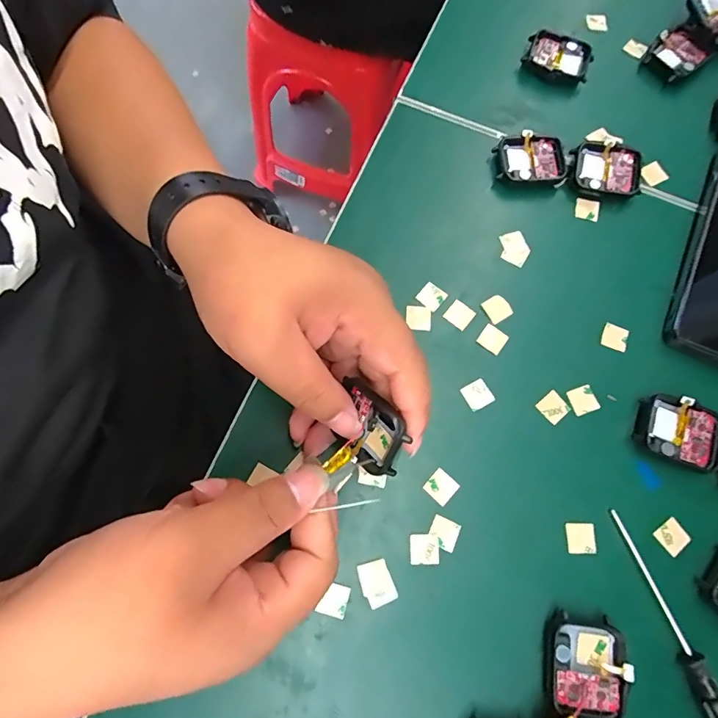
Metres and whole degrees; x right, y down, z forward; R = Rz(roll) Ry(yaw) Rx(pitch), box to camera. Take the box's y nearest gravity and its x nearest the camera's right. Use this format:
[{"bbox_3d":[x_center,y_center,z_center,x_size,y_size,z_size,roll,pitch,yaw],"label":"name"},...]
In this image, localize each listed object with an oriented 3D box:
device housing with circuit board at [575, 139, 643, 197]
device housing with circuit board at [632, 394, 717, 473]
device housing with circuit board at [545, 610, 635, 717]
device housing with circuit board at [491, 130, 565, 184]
[{"bbox_3d":[0.170,-0.128,0.298,0.044,0.014,0.037,11,74,2],"label":"device housing with circuit board"},{"bbox_3d":[0.185,0.042,0.251,0.048,0.009,0.036,24,75,6],"label":"device housing with circuit board"},{"bbox_3d":[0.113,0.154,0.218,0.037,0.010,0.044,8,74,2],"label":"device housing with circuit board"},{"bbox_3d":[0.116,-0.136,0.299,0.045,0.014,0.036,-4,74,-2],"label":"device housing with circuit board"}]

